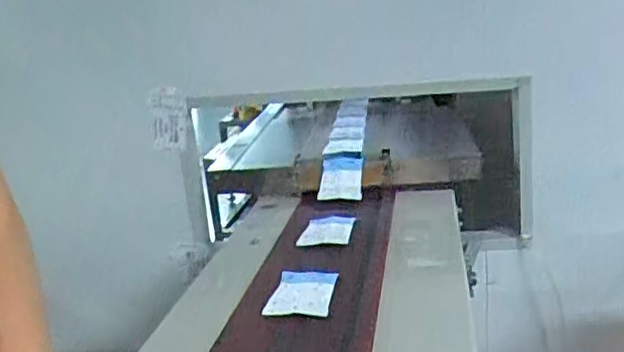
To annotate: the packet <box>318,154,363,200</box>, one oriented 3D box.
[{"bbox_3d":[0.061,0.000,1.329,0.093,0.028,0.141,-6,48,19],"label":"packet"}]

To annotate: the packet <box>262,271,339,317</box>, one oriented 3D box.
[{"bbox_3d":[-0.011,0.166,0.901,0.088,0.021,0.127,-1,17,14],"label":"packet"}]

